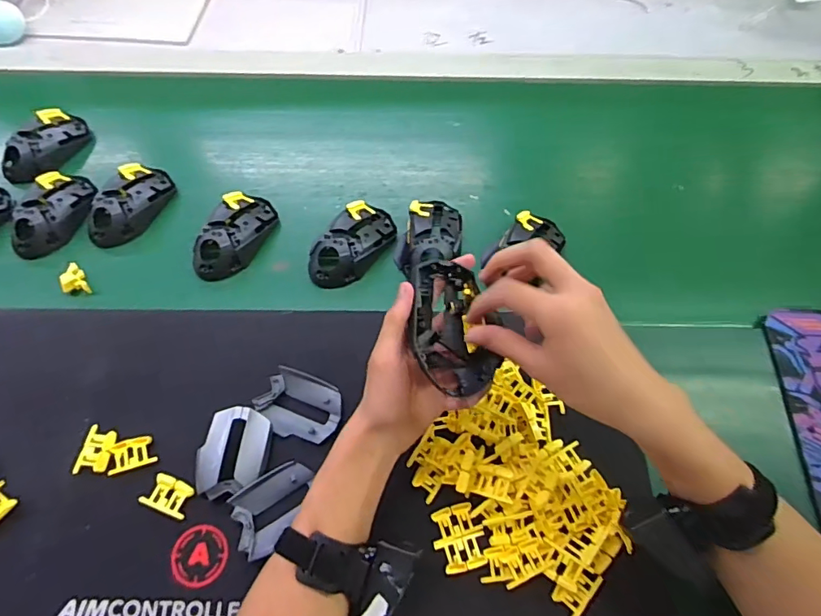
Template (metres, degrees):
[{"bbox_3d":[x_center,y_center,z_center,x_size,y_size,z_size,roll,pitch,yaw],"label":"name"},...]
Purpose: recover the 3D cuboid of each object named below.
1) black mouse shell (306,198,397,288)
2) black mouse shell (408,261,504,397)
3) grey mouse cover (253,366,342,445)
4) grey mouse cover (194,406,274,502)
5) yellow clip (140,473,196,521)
[{"bbox_3d":[-0.068,-0.074,0.569,0.063,0.034,0.117,30,66,13],"label":"black mouse shell"},{"bbox_3d":[0.031,0.016,0.402,0.061,0.042,0.109,-10,61,-4],"label":"black mouse shell"},{"bbox_3d":[-0.106,0.094,0.480,0.078,0.016,0.058,17,63,10],"label":"grey mouse cover"},{"bbox_3d":[-0.162,0.132,0.458,0.057,0.021,0.077,6,61,4],"label":"grey mouse cover"},{"bbox_3d":[-0.216,0.169,0.450,0.040,0.012,0.030,18,63,10],"label":"yellow clip"}]

